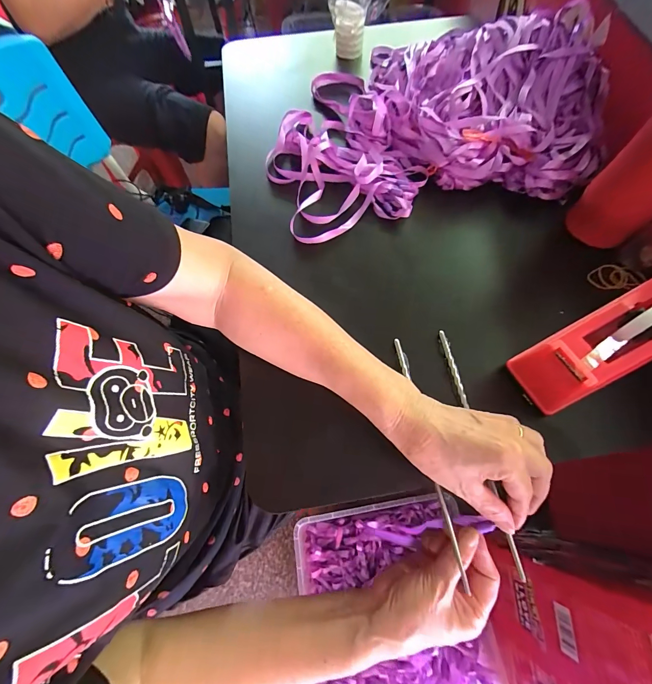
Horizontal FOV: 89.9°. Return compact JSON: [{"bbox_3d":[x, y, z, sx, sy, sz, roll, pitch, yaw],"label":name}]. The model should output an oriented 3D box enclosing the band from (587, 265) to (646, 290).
[{"bbox_3d":[0.340,-0.076,0.382,0.073,0.011,0.031,-11,66,-3],"label":"band"}]

